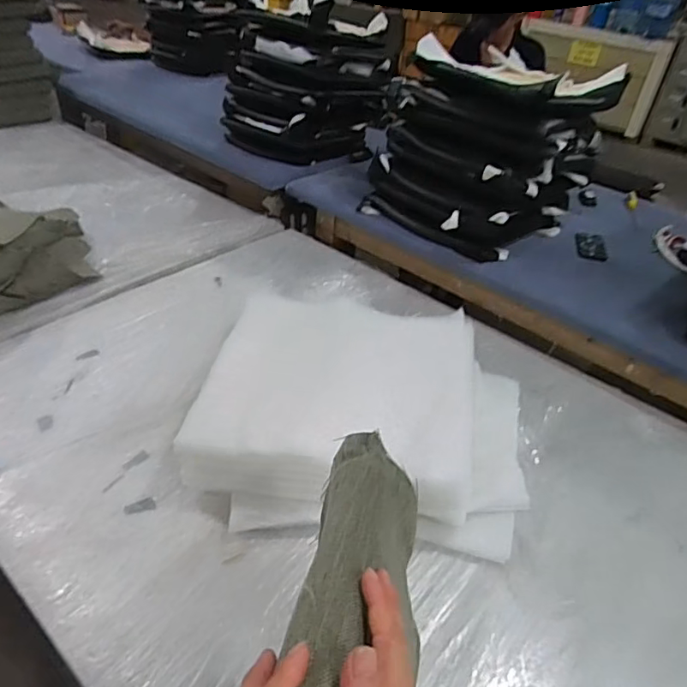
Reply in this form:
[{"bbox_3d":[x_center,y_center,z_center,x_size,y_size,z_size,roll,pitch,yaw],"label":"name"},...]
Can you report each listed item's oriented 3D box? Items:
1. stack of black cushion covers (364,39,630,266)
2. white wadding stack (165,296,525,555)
[{"bbox_3d":[0.408,-0.589,1.602,0.584,0.413,0.547,32,45,20],"label":"stack of black cushion covers"},{"bbox_3d":[0.051,0.120,1.089,0.623,0.149,0.537,10,38,5],"label":"white wadding stack"}]

